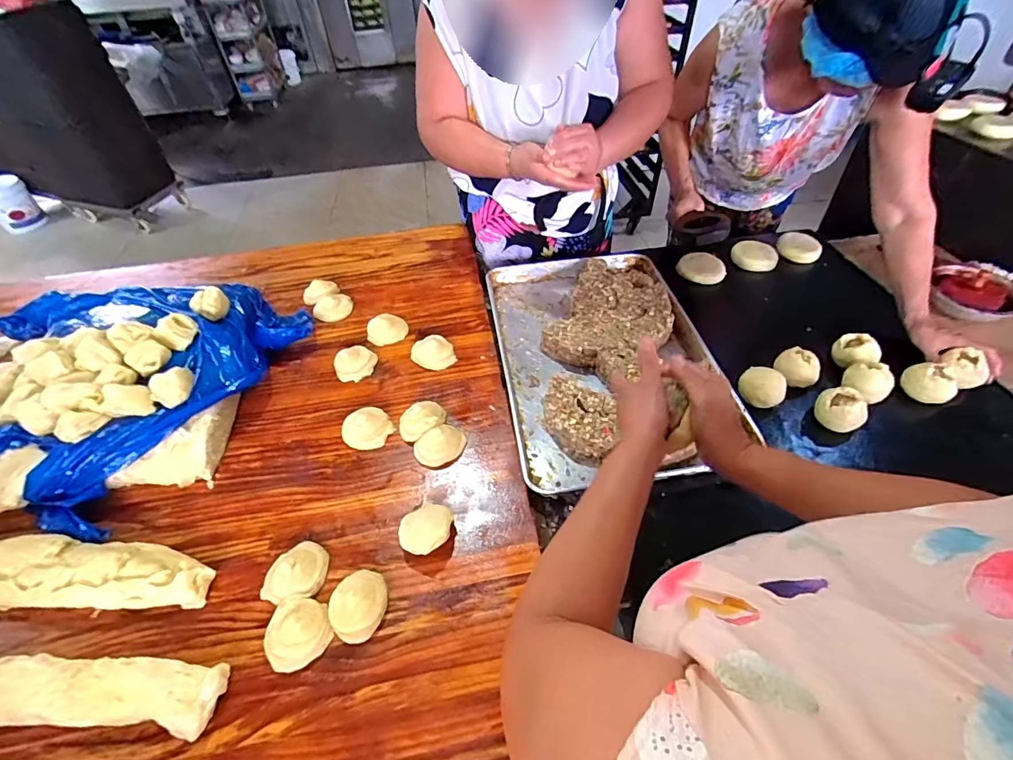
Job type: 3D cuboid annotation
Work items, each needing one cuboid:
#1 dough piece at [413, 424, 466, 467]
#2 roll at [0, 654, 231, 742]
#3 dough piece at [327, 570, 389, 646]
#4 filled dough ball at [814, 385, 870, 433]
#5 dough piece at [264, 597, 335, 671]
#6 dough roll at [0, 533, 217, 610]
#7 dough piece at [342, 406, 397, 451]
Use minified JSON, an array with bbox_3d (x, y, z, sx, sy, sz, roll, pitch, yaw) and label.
[{"bbox_3d":[-0.111,0.111,0.765,0.085,0.031,0.058,-23,52,-16],"label":"dough piece"},{"bbox_3d":[-0.607,0.394,0.531,0.532,0.054,0.115,-8,49,-4],"label":"roll"},{"bbox_3d":[-0.196,0.296,0.599,0.078,0.032,0.073,-1,49,2],"label":"dough piece"},{"bbox_3d":[0.595,0.051,0.806,0.077,0.047,0.066,32,57,27],"label":"filled dough ball"},{"bbox_3d":[-0.271,0.320,0.581,0.078,0.033,0.079,-1,49,2],"label":"dough piece"},{"bbox_3d":[-0.648,0.269,0.641,0.467,0.048,0.106,-1,49,2],"label":"dough roll"},{"bbox_3d":[-0.242,0.080,0.793,0.074,0.041,0.076,-1,49,2],"label":"dough piece"}]

